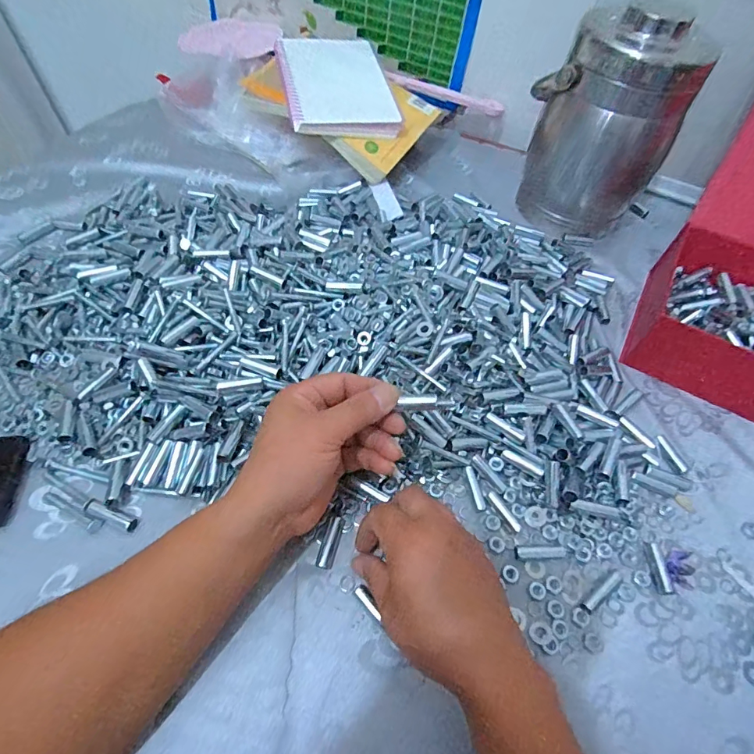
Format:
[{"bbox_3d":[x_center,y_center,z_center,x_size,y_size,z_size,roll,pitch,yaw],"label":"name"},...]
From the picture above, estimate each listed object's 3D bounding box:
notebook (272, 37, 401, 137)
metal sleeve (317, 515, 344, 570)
[{"bbox_3d":[-0.059,-0.420,0.633,0.144,0.017,0.205,-10,68,-9],"label":"notebook"},{"bbox_3d":[-0.036,0.132,0.356,0.013,0.008,0.041,15,56,5],"label":"metal sleeve"}]

